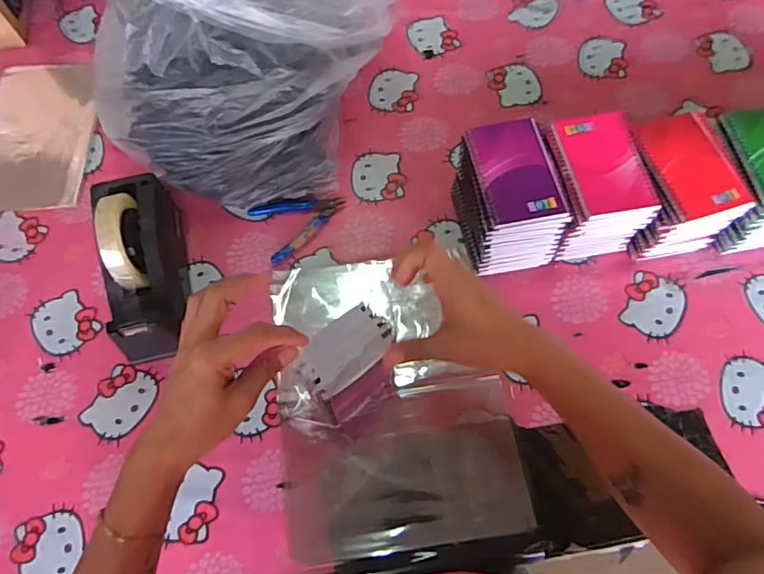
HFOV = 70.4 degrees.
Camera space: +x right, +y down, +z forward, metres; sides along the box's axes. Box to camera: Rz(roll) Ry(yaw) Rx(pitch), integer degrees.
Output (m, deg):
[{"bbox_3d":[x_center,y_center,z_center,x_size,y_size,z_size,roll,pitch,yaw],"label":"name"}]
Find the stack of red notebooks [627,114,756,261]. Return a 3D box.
[{"bbox_3d":[0.344,-0.113,0.646,0.106,0.120,0.127,-17,67,-6],"label":"stack of red notebooks"}]

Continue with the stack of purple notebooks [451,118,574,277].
[{"bbox_3d":[0.148,-0.102,0.638,0.098,0.133,0.135,-13,67,-5],"label":"stack of purple notebooks"}]

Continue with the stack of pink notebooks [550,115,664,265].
[{"bbox_3d":[0.245,-0.114,0.645,0.093,0.120,0.125,-8,67,-2],"label":"stack of pink notebooks"}]

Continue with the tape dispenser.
[{"bbox_3d":[-0.274,-0.027,0.620,0.073,0.131,0.202,-12,67,-4],"label":"tape dispenser"}]

